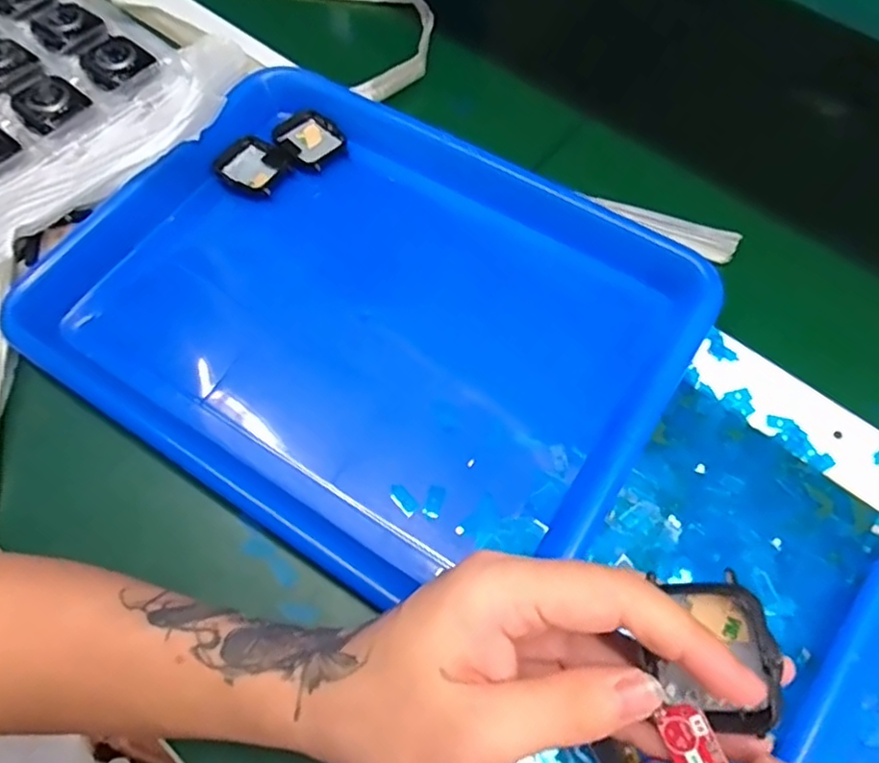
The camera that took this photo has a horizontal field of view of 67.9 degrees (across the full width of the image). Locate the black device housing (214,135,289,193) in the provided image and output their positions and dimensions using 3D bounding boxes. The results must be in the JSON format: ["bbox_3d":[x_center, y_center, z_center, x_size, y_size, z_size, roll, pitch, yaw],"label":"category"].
[{"bbox_3d":[-0.121,-0.141,0.429,0.040,0.012,0.041,34,69,16],"label":"black device housing"}]

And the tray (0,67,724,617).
[{"bbox_3d":[-0.037,-0.046,0.368,0.323,0.034,0.262,31,68,15],"label":"tray"}]

